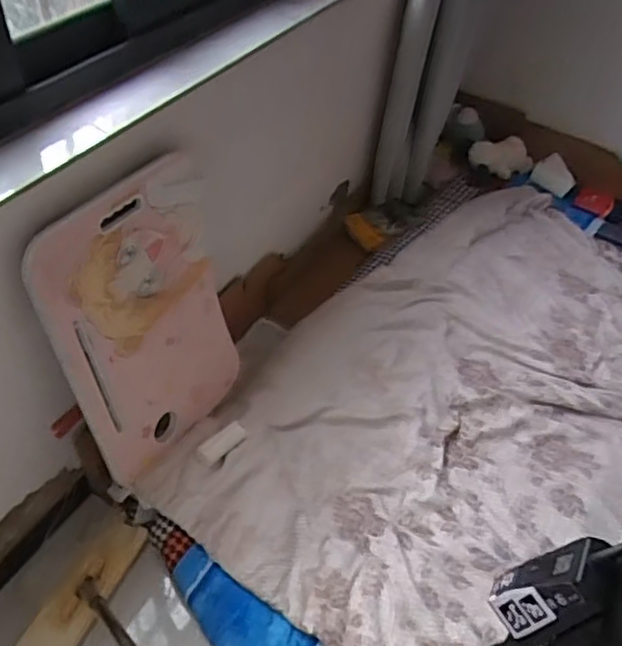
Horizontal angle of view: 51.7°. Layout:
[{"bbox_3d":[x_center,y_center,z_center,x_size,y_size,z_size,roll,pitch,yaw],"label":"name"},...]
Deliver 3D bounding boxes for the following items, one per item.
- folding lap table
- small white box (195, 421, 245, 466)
[{"bbox_3d":[-0.299,0.002,1.218,0.036,0.583,0.390,19,45,29],"label":"folding lap table"},{"bbox_3d":[-0.192,0.256,1.380,0.041,0.024,0.121,35,53,23],"label":"small white box"}]

